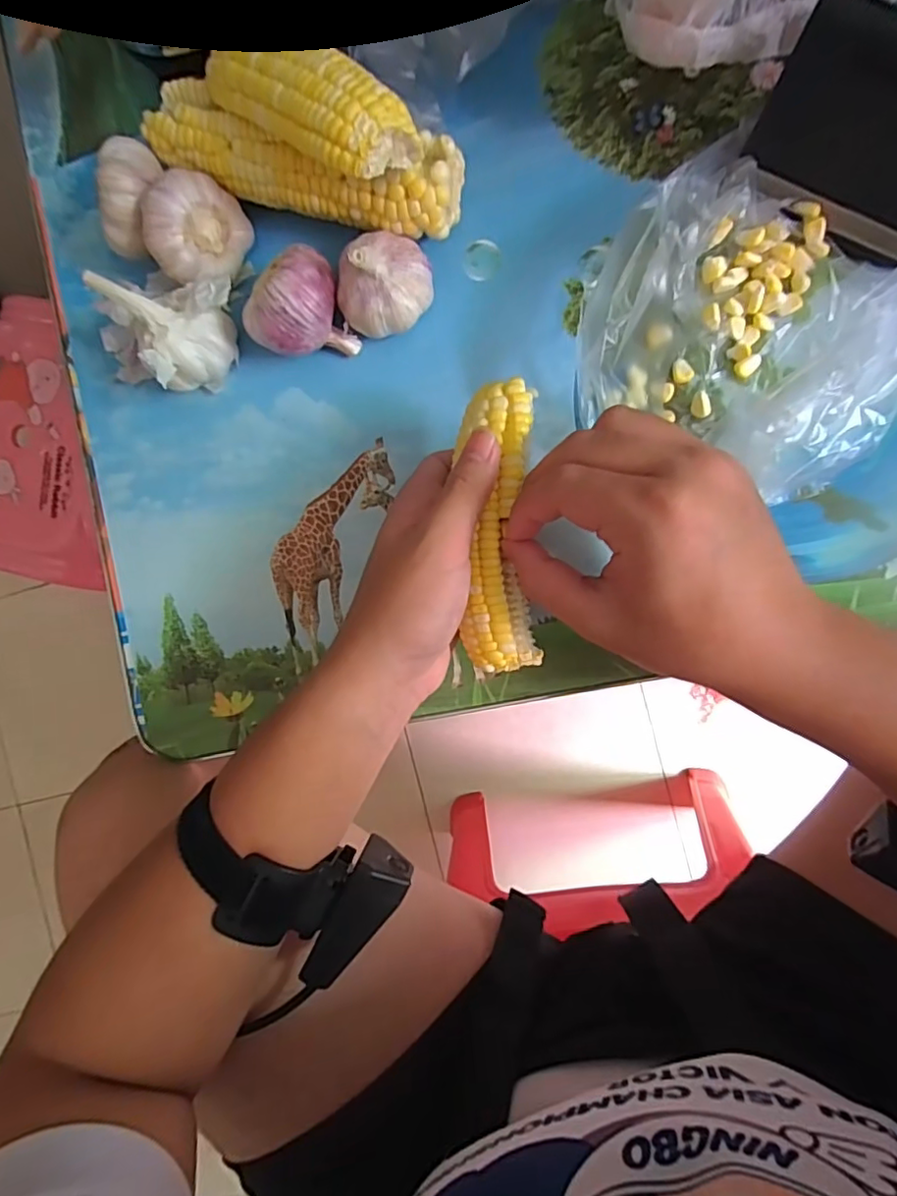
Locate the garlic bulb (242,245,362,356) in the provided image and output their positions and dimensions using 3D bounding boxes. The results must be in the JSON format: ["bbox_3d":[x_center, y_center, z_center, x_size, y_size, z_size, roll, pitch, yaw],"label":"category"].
[{"bbox_3d":[-0.080,-0.151,0.311,0.055,0.052,0.047,-38,86,8],"label":"garlic bulb"}]

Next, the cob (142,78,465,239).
[{"bbox_3d":[-0.079,-0.233,0.311,0.174,0.049,0.043,20,95,8],"label":"cob"}]

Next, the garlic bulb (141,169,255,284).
[{"bbox_3d":[-0.138,-0.201,0.314,0.053,0.040,0.045,-38,86,8],"label":"garlic bulb"}]

